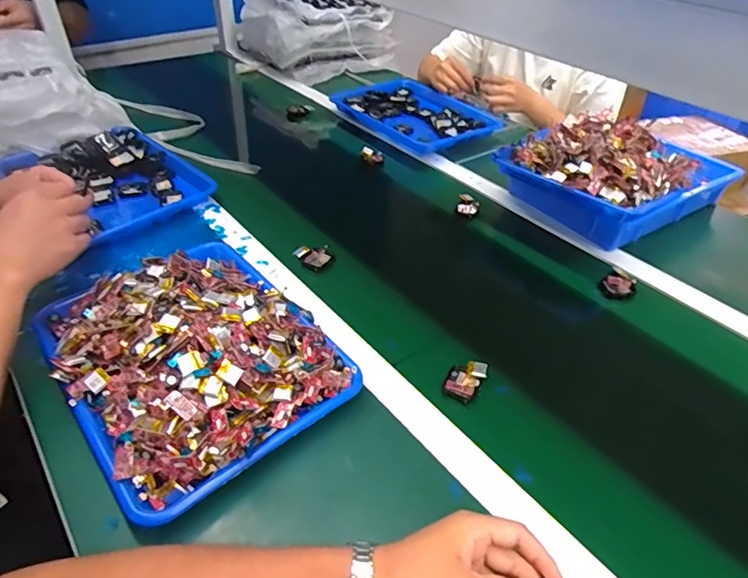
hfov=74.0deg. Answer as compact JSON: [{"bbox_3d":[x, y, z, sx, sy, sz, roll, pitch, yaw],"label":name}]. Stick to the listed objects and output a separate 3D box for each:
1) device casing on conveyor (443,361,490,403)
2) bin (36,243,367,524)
[{"bbox_3d":[0.105,0.103,0.571,0.037,0.022,0.049,25,45,23],"label":"device casing on conveyor"},{"bbox_3d":[-0.204,0.063,0.552,0.248,0.076,0.325,-29,50,-31],"label":"bin"}]

